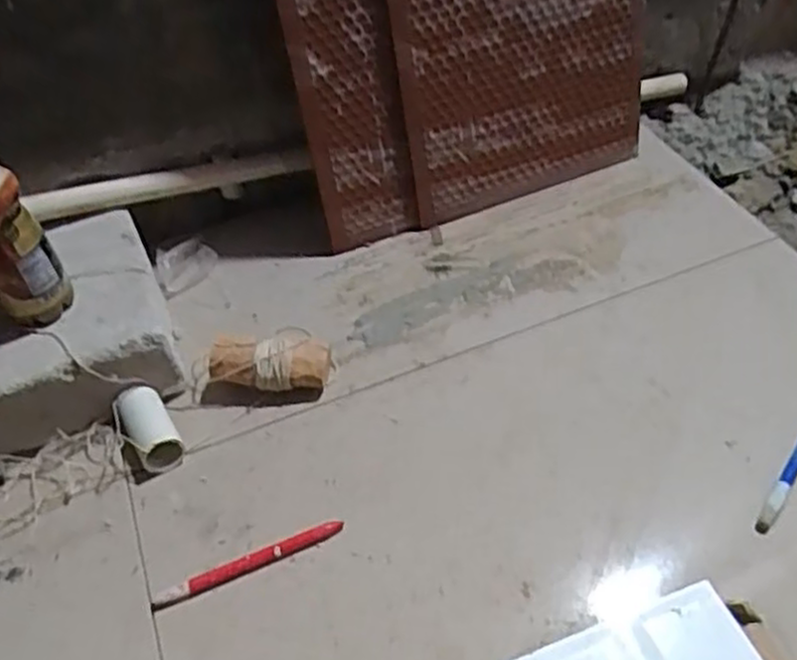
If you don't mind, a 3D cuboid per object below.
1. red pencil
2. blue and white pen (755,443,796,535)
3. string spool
[{"bbox_3d":[-0.100,0.156,0.514,0.129,0.005,0.010,-19,50,-11],"label":"red pencil"},{"bbox_3d":[0.283,0.087,0.536,0.011,0.007,0.143,28,57,27],"label":"blue and white pen"},{"bbox_3d":[-0.102,0.028,0.611,0.094,0.044,0.041,1,49,7],"label":"string spool"}]

